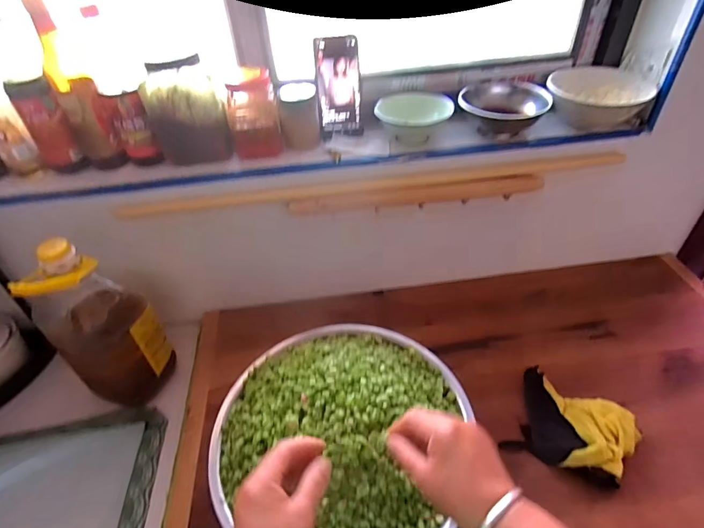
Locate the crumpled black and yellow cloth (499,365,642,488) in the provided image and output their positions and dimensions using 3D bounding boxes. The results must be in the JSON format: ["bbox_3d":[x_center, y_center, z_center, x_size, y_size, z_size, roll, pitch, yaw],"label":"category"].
[{"bbox_3d":[0.335,0.236,0.633,0.163,0.057,0.137,21,50,24],"label":"crumpled black and yellow cloth"}]

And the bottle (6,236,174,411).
[{"bbox_3d":[-0.403,0.105,0.686,0.110,0.298,0.142,33,56,32],"label":"bottle"}]

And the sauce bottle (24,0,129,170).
[{"bbox_3d":[-0.423,-0.258,0.649,0.062,0.235,0.050,-30,50,-23],"label":"sauce bottle"}]

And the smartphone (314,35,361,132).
[{"bbox_3d":[-0.022,-0.305,0.724,0.072,0.147,0.007,-5,28,-1],"label":"smartphone"}]

